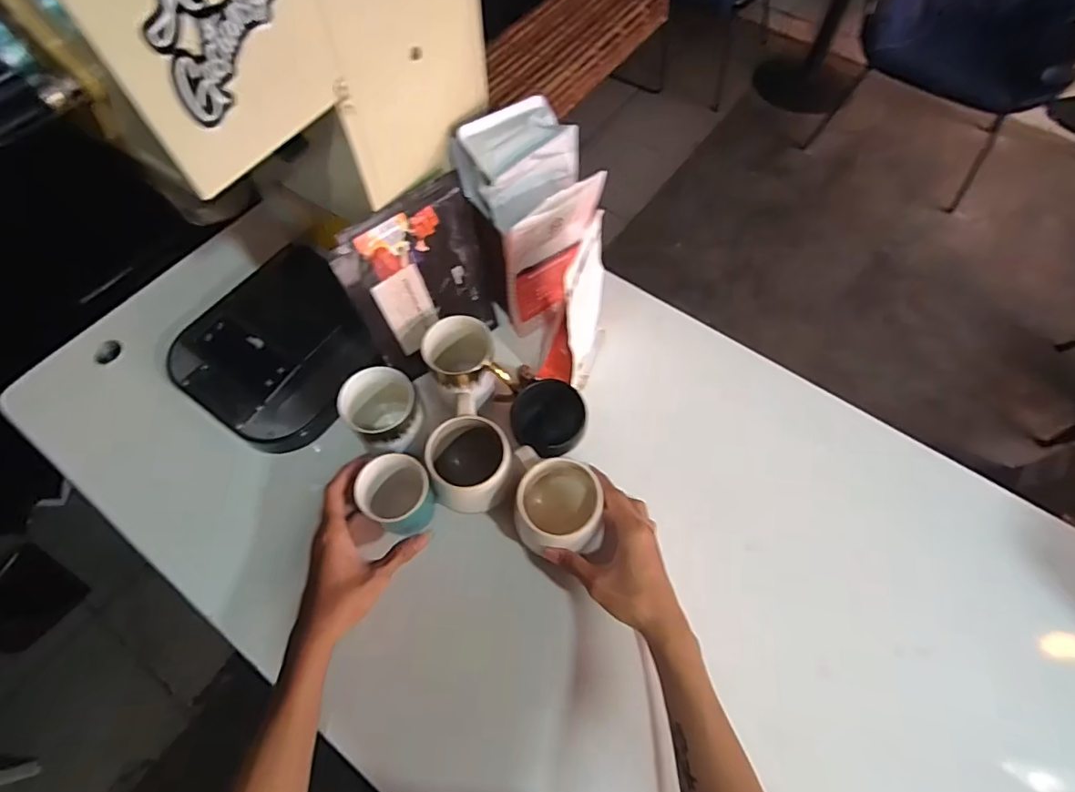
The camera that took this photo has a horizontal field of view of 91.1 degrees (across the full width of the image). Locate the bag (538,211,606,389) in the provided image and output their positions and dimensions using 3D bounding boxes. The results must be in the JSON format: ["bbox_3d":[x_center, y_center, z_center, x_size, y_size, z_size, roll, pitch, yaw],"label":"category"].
[{"bbox_3d":[0.046,-0.097,0.571,0.065,0.175,0.116,18,64,10],"label":"bag"}]

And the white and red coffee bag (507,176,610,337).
[{"bbox_3d":[0.015,-0.148,0.588,0.112,0.187,0.041,-37,68,-17],"label":"white and red coffee bag"}]

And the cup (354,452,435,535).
[{"bbox_3d":[-0.133,0.095,0.506,0.060,0.078,0.061,0,62,0],"label":"cup"}]

